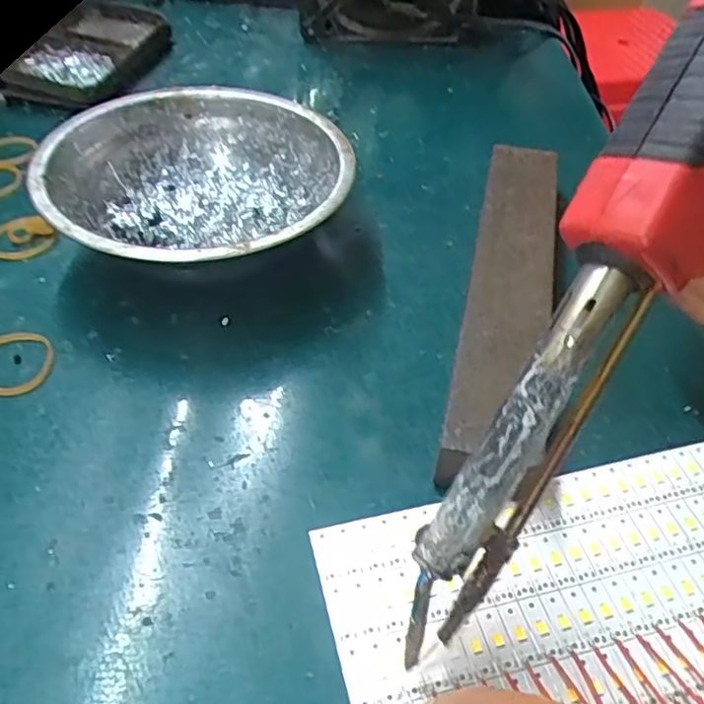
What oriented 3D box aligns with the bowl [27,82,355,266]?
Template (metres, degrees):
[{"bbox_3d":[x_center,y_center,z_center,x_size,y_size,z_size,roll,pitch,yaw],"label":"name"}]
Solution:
[{"bbox_3d":[-0.063,-0.065,0.284,0.123,0.043,0.121,1,45,-1],"label":"bowl"}]

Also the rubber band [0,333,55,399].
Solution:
[{"bbox_3d":[-0.125,0.004,0.243,0.030,0.004,0.032,-18,49,-19],"label":"rubber band"}]

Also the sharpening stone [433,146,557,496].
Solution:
[{"bbox_3d":[0.062,-0.026,0.266,0.032,0.018,0.186,11,47,8],"label":"sharpening stone"}]

